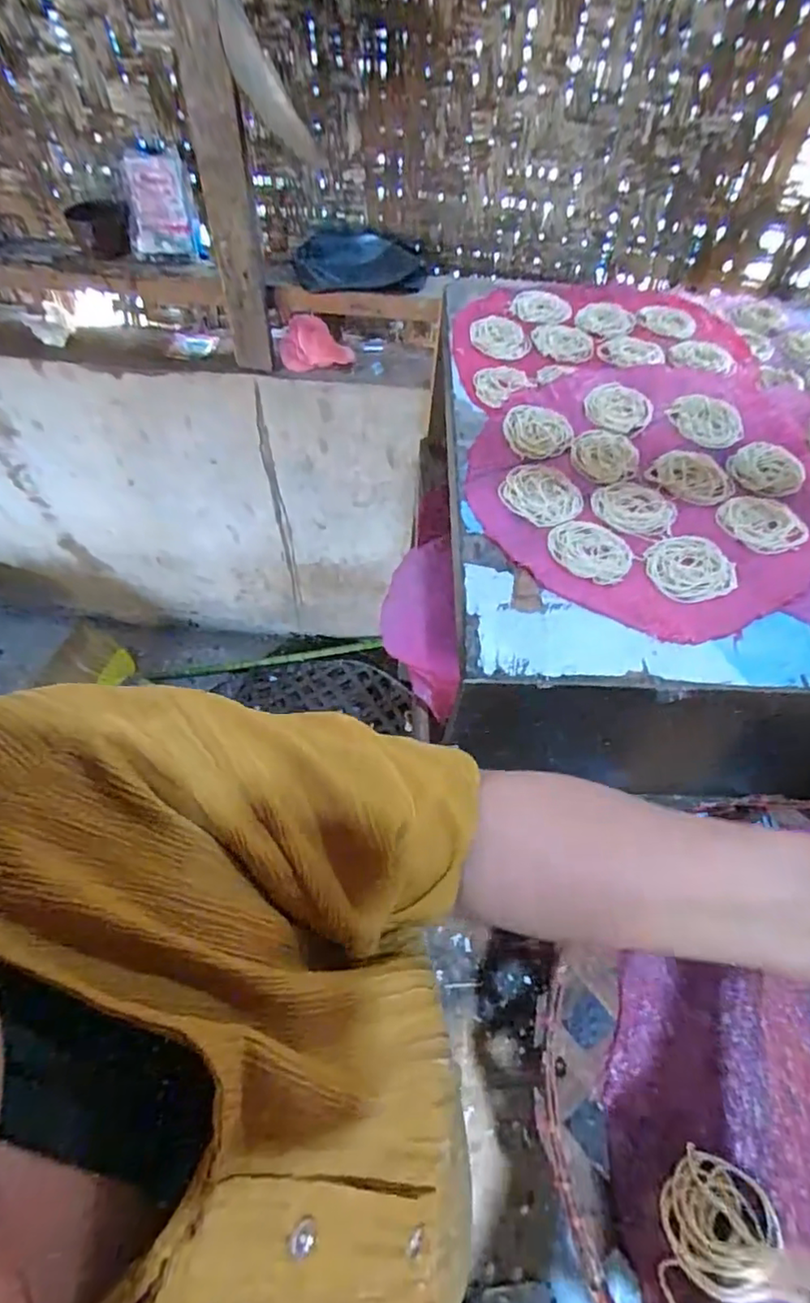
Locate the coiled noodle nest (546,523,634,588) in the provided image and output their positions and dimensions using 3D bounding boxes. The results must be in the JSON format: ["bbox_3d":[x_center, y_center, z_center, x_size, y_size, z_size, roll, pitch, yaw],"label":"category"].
[{"bbox_3d":[0.166,-0.091,0.540,0.072,0.004,0.064,32,61,16],"label":"coiled noodle nest"}]

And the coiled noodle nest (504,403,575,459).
[{"bbox_3d":[0.138,-0.231,0.631,0.073,0.007,0.075,2,57,-2],"label":"coiled noodle nest"}]

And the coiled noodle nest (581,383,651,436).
[{"bbox_3d":[0.228,-0.261,0.648,0.068,0.011,0.073,27,59,13],"label":"coiled noodle nest"}]

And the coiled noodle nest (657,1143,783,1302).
[{"bbox_3d":[0.164,0.311,0.316,0.058,0.008,0.072,21,58,10],"label":"coiled noodle nest"}]

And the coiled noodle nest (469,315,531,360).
[{"bbox_3d":[0.112,-0.379,0.721,0.071,0.007,0.081,-7,58,-8],"label":"coiled noodle nest"}]

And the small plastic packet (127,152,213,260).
[{"bbox_3d":[-0.366,-0.669,0.914,0.121,0.123,0.016,7,47,10],"label":"small plastic packet"}]

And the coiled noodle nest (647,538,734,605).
[{"bbox_3d":[0.252,-0.074,0.536,0.076,0.009,0.066,-10,58,-10],"label":"coiled noodle nest"}]

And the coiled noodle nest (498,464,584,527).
[{"bbox_3d":[0.131,-0.151,0.575,0.074,0.006,0.077,2,57,-2],"label":"coiled noodle nest"}]

